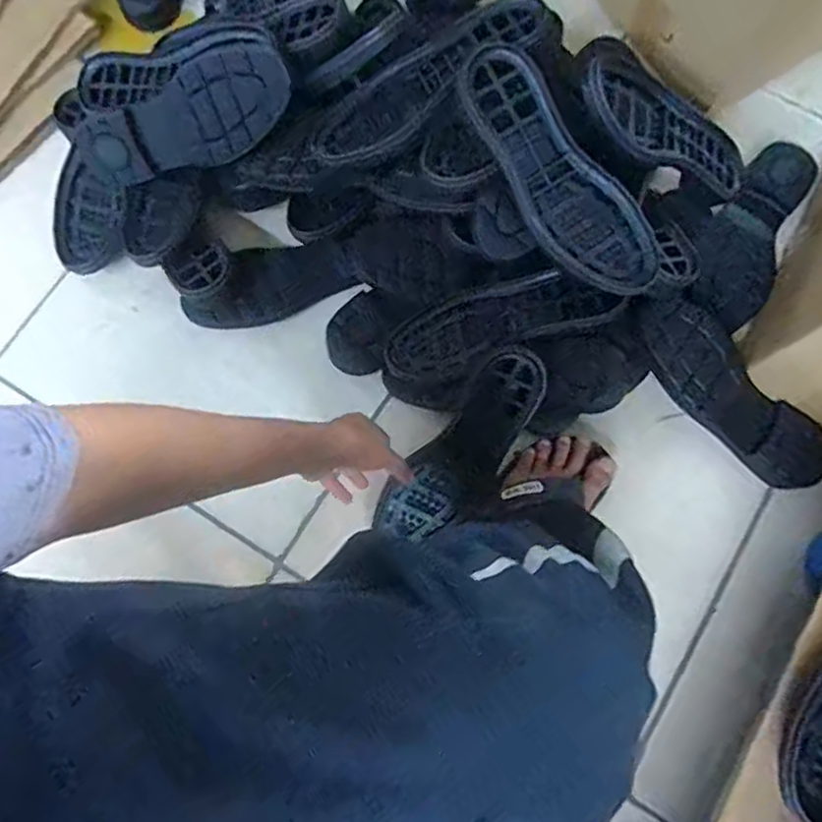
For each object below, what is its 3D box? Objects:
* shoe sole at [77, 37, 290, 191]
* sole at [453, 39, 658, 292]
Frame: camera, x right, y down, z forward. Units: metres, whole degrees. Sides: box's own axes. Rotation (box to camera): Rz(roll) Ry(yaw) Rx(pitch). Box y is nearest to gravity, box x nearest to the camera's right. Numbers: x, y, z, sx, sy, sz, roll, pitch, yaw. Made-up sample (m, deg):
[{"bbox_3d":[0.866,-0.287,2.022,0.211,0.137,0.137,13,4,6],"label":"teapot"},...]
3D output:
[{"bbox_3d":[-0.240,-0.288,0.657,0.265,0.027,0.092,-13,113,27],"label":"shoe sole"},{"bbox_3d":[0.133,-0.216,0.596,0.086,0.032,0.247,-38,101,7],"label":"sole"}]

